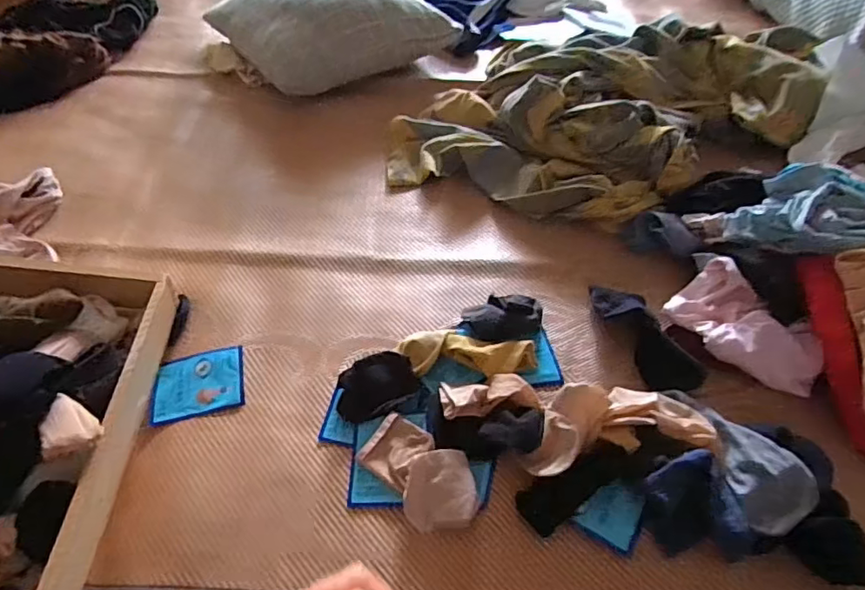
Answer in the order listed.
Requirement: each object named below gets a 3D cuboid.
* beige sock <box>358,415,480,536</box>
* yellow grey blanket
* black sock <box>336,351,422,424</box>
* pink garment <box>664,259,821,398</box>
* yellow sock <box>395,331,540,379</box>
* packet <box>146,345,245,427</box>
[{"bbox_3d":[-0.013,0.189,0.592,0.138,0.029,0.079,38,60,26],"label":"beige sock"},{"bbox_3d":[0.295,-0.314,0.940,0.697,0.109,0.465,5,51,6],"label":"yellow grey blanket"},{"bbox_3d":[-0.069,0.108,0.661,0.097,0.028,0.063,-22,55,-17],"label":"black sock"},{"bbox_3d":[0.383,0.042,0.671,0.176,0.049,0.114,37,60,27],"label":"pink garment"},{"bbox_3d":[0.042,0.074,0.674,0.165,0.033,0.057,5,51,4],"label":"yellow sock"},{"bbox_3d":[-0.287,0.106,0.673,0.109,0.004,0.089,-12,52,-10],"label":"packet"}]

